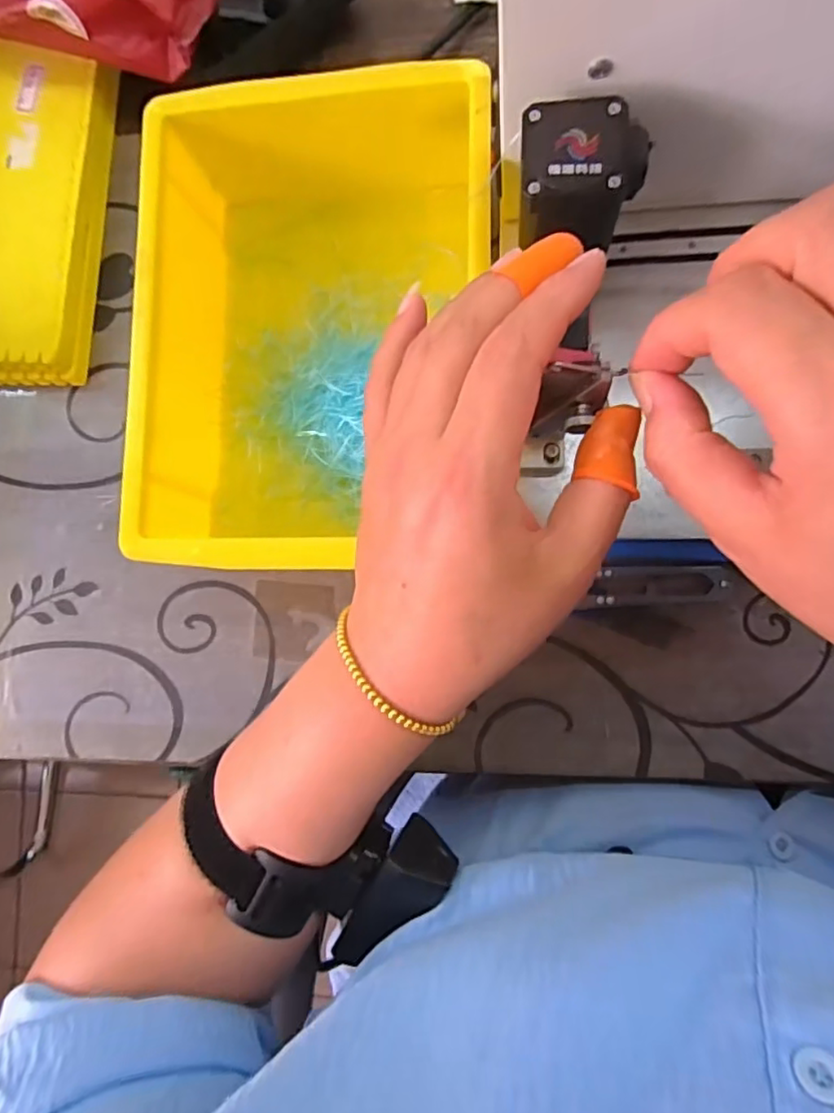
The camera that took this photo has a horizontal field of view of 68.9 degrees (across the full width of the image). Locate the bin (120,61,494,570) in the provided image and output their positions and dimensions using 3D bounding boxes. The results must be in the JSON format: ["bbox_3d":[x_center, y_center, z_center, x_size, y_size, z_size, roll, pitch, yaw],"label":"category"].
[{"bbox_3d":[-0.051,-0.126,0.327,0.171,0.072,0.260,0,85,9],"label":"bin"}]

